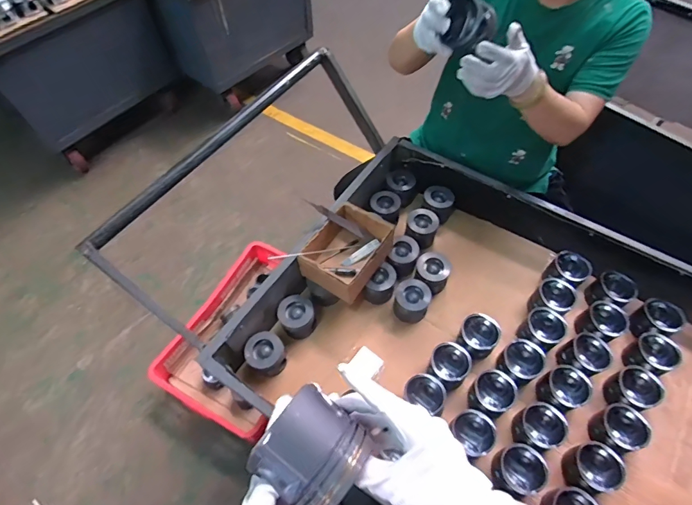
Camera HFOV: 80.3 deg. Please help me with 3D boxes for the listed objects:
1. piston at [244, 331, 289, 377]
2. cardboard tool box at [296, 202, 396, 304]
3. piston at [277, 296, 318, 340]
[{"bbox_3d":[-0.182,0.234,0.944,0.084,0.073,0.079,-1,57,1],"label":"piston"},{"bbox_3d":[0.005,0.000,0.991,0.160,0.087,0.199,27,62,17],"label":"cardboard tool box"},{"bbox_3d":[-0.118,0.156,0.994,0.080,0.074,0.084,-1,57,1],"label":"piston"}]

